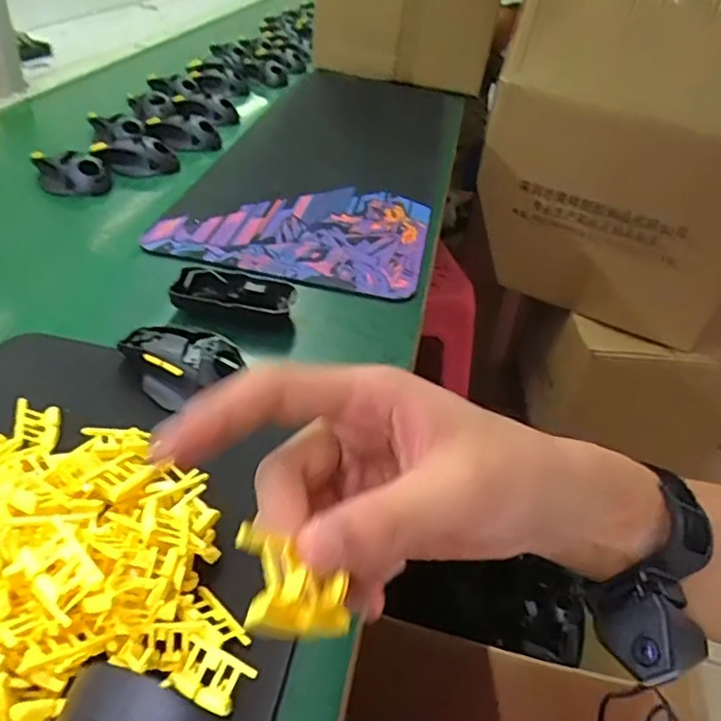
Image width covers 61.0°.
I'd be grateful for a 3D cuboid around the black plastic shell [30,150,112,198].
[{"bbox_3d":[-0.356,-0.235,0.753,0.066,0.043,0.081,-21,45,-32],"label":"black plastic shell"}]

